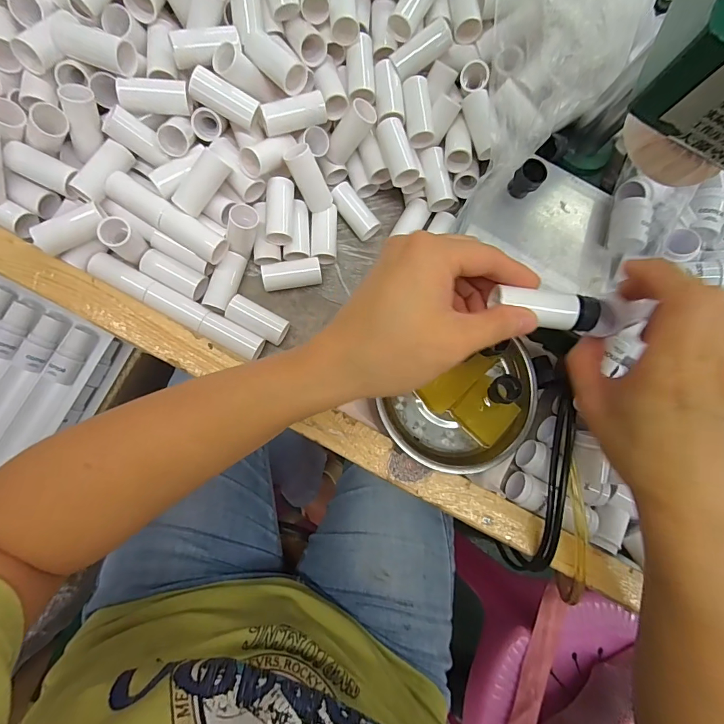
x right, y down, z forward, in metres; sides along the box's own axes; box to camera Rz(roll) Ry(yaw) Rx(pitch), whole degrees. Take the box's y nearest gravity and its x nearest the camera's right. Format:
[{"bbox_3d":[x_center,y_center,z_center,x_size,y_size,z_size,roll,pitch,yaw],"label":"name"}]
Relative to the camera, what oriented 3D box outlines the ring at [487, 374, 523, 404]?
[{"bbox_3d":[0.111,0.021,0.316,0.018,0.022,0.021,-2,82,-9],"label":"ring"}]

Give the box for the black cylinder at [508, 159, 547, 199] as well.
[{"bbox_3d":[0.125,-0.138,0.307,0.016,0.027,0.020,-44,90,-12],"label":"black cylinder"}]

